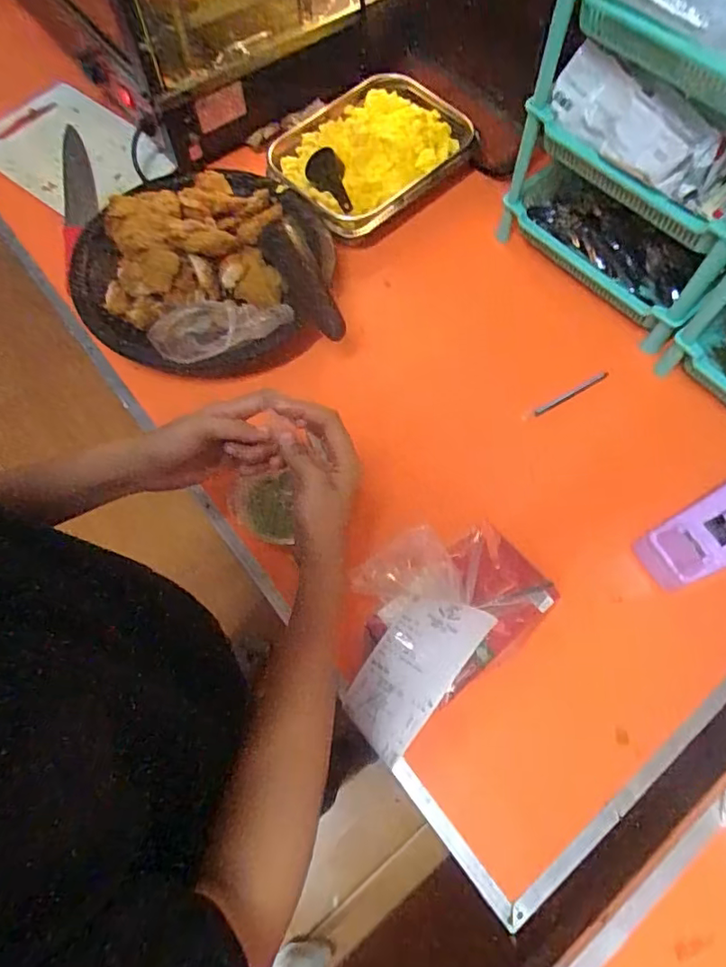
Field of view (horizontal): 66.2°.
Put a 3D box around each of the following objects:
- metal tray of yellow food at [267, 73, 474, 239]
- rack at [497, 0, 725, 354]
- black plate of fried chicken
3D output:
[{"bbox_3d":[0.012,-0.526,0.865,0.234,0.037,0.313,40,73,15],"label":"metal tray of yellow food"},{"bbox_3d":[0.358,-0.401,0.663,0.194,0.325,0.307,-41,73,-15],"label":"rack"},{"bbox_3d":[-0.220,-0.291,0.745,0.340,0.081,0.333,0,68,0],"label":"black plate of fried chicken"}]

